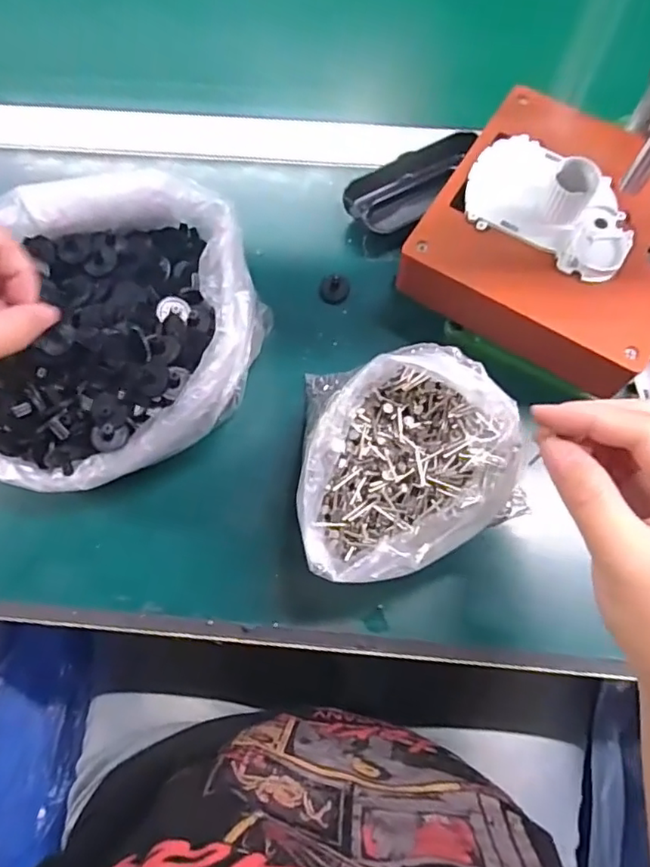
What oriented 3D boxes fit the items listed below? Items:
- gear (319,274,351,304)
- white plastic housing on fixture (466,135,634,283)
[{"bbox_3d":[0.007,-0.102,0.414,0.020,0.010,0.019,11,72,4],"label":"gear"},{"bbox_3d":[0.134,-0.138,0.336,0.101,0.028,0.064,34,76,11],"label":"white plastic housing on fixture"}]

